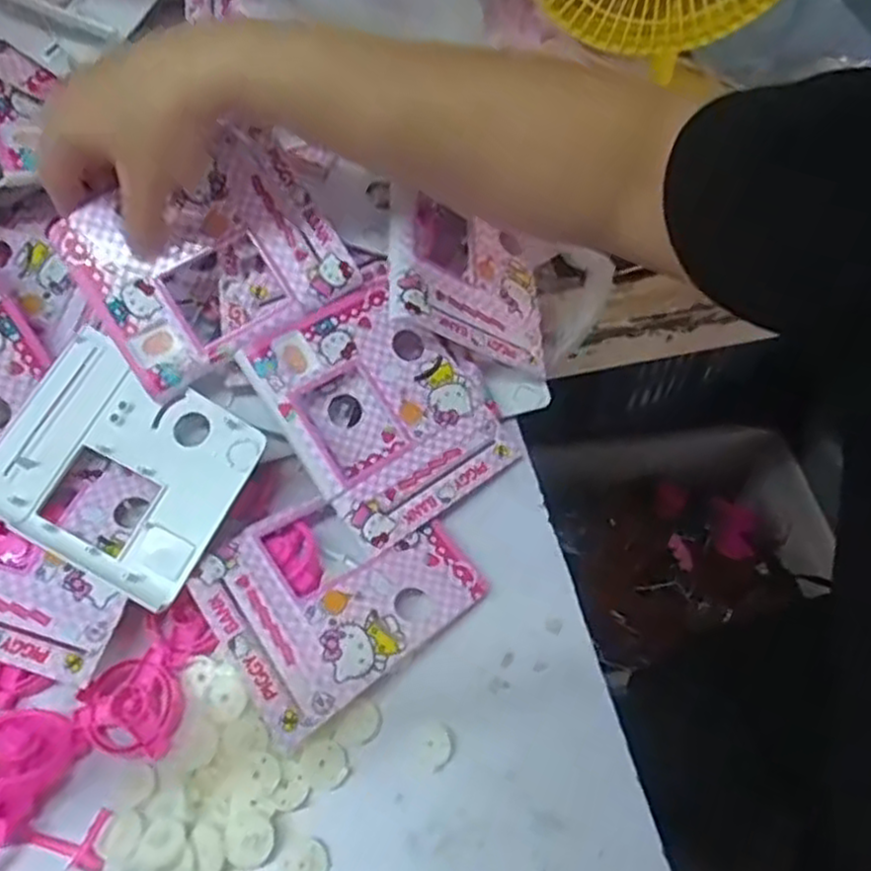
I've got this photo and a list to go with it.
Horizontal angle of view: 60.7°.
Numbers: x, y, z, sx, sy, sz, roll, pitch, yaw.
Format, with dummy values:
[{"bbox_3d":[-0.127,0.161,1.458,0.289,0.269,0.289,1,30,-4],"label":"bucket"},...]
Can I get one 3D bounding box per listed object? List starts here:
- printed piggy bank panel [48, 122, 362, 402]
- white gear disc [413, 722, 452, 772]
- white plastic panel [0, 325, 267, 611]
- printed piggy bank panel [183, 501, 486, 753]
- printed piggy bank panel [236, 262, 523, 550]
[{"bbox_3d":[-0.131,-0.103,0.432,0.138,0.009,0.109,-32,94,-12],"label":"printed piggy bank panel"},{"bbox_3d":[-0.001,0.160,0.384,0.021,0.004,0.019,-37,63,-22],"label":"white gear disc"},{"bbox_3d":[-0.182,0.015,0.423,0.139,0.012,0.114,27,74,9],"label":"white plastic panel"},{"bbox_3d":[-0.054,0.083,0.419,0.137,0.007,0.110,-31,63,-27],"label":"printed piggy bank panel"},{"bbox_3d":[-0.029,-0.020,0.454,0.124,0.010,0.144,-34,92,-26],"label":"printed piggy bank panel"}]

